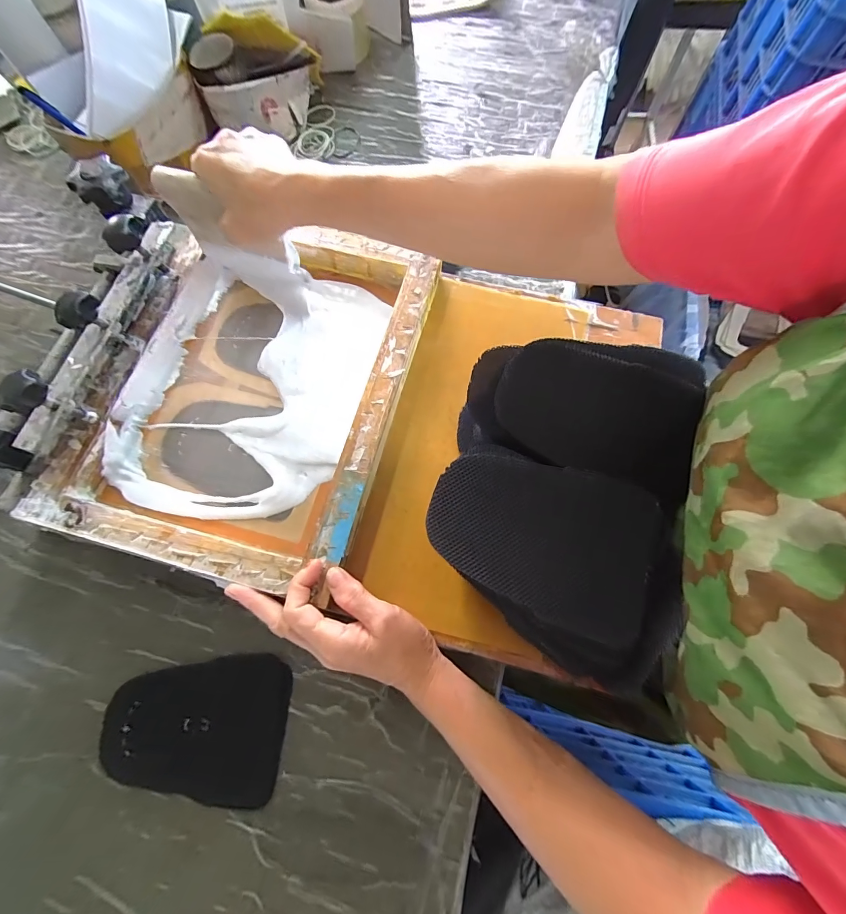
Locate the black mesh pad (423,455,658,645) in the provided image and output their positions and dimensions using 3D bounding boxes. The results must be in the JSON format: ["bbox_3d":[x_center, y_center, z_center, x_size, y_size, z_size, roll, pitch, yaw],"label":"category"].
[{"bbox_3d":[0.077,0.050,0.261,0.143,0.008,0.100,18,73,8],"label":"black mesh pad"}]

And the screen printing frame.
[{"bbox_3d":[-0.159,-0.072,0.370,0.267,0.038,0.339,14,72,6],"label":"screen printing frame"}]

